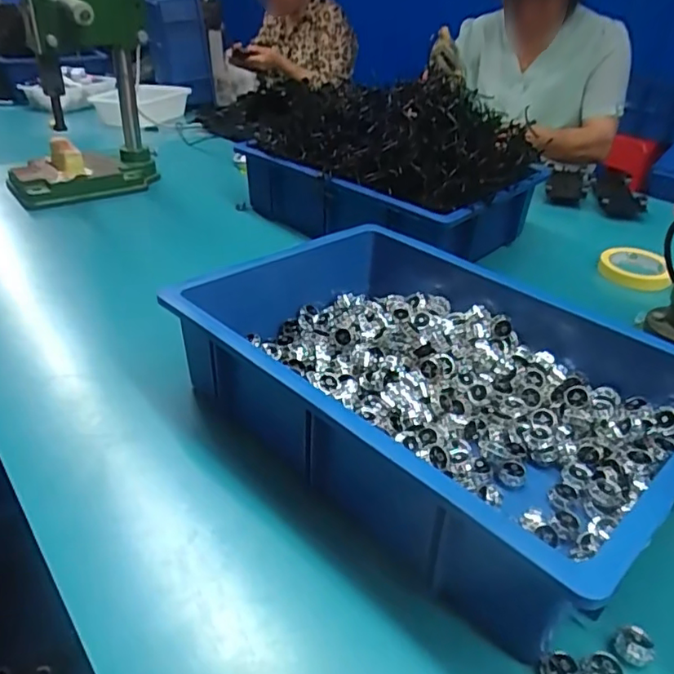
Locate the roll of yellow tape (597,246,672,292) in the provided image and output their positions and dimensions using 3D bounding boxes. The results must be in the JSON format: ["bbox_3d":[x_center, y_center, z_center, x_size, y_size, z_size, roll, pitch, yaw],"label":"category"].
[{"bbox_3d":[0.475,-0.112,0.932,0.104,0.020,0.119,17,37,23],"label":"roll of yellow tape"}]

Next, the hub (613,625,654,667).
[{"bbox_3d":[0.199,0.208,0.391,0.023,0.022,0.020,28,42,35],"label":"hub"}]

